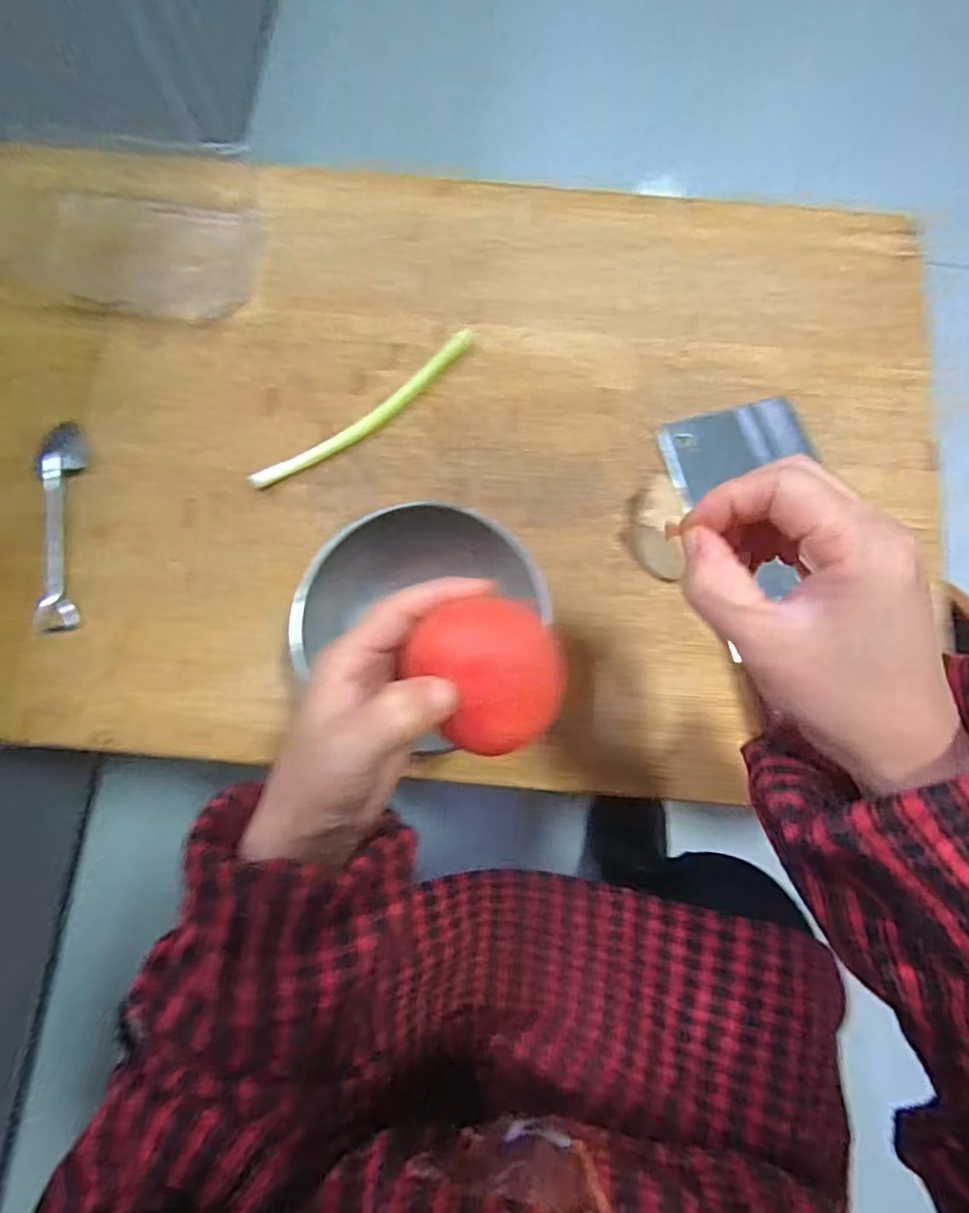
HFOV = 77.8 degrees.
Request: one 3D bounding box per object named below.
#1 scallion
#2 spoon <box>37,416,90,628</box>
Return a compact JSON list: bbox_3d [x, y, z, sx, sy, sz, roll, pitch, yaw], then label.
[{"bbox_3d":[-0.081,-0.135,0.425,0.184,0.014,0.021,-39,82,-7],"label":"scallion"},{"bbox_3d":[-0.286,-0.057,0.405,0.027,0.011,0.147,-4,79,-1],"label":"spoon"}]

